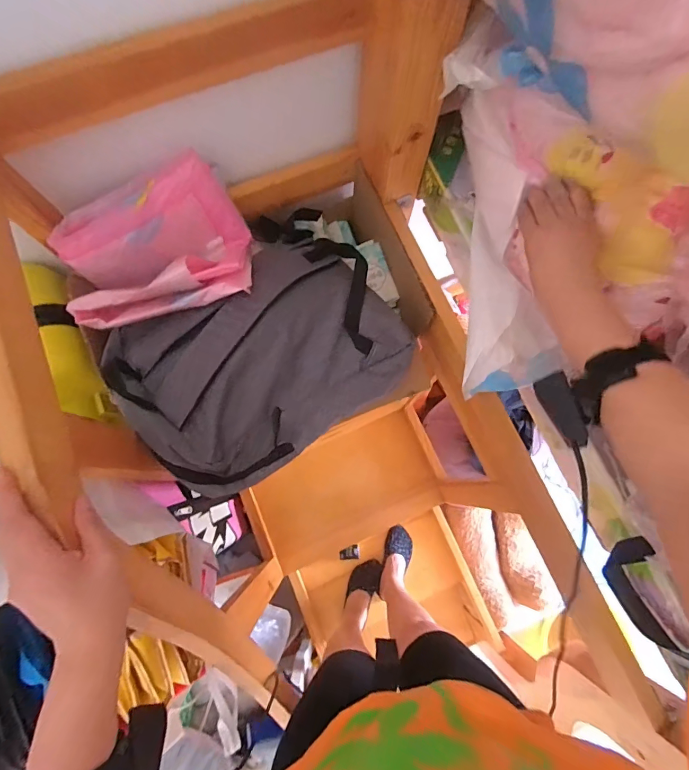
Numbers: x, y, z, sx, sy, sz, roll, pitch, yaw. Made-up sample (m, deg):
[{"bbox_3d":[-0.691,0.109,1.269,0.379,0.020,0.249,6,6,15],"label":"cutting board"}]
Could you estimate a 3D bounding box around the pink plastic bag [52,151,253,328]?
[{"bbox_3d":[-0.279,-0.199,0.624,0.248,0.145,0.204,-16,78,-5],"label":"pink plastic bag"}]

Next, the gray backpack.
[{"bbox_3d":[-0.123,-0.060,0.617,0.406,0.102,0.325,-37,80,-9],"label":"gray backpack"}]

